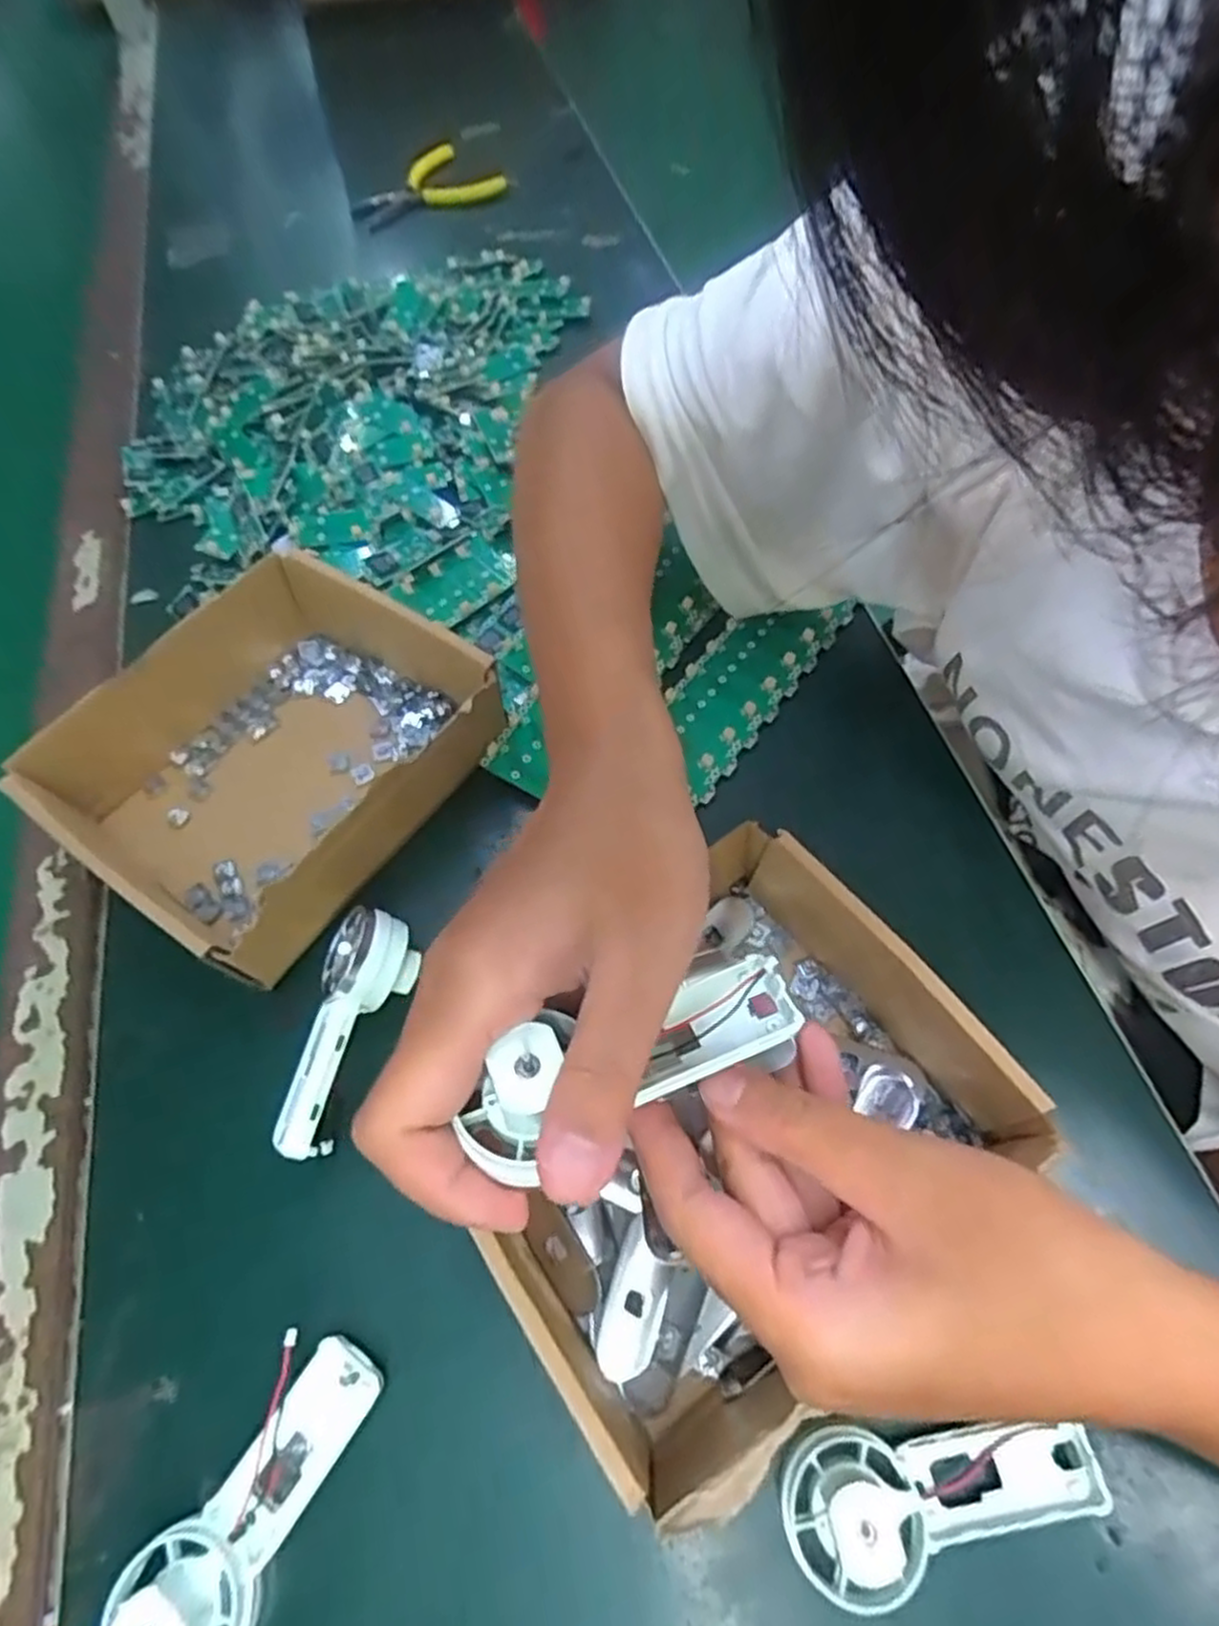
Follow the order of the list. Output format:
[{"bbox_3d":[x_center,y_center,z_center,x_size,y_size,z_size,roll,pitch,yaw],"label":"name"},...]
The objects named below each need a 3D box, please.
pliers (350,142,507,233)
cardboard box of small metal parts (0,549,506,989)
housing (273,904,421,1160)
[{"bbox_3d":[-0.158,-0.529,0.643,0.117,0.017,0.073,-35,65,-13],"label":"pliers"},{"bbox_3d":[-0.150,-0.028,0.343,0.144,0.048,0.160,31,69,19],"label":"cardboard box of small metal parts"},{"bbox_3d":[-0.106,0.083,0.295,0.036,0.031,0.091,14,64,11],"label":"housing"}]

